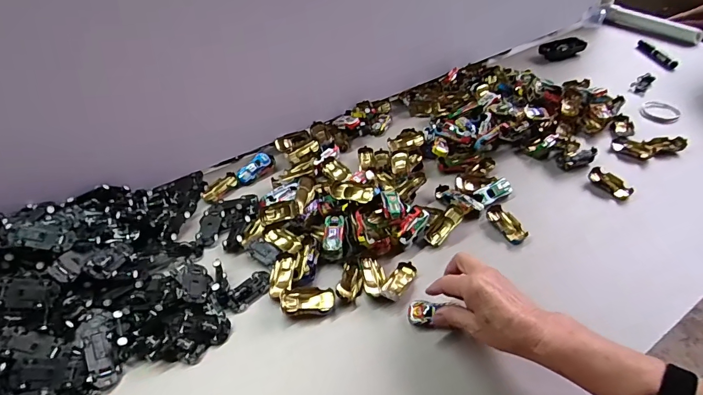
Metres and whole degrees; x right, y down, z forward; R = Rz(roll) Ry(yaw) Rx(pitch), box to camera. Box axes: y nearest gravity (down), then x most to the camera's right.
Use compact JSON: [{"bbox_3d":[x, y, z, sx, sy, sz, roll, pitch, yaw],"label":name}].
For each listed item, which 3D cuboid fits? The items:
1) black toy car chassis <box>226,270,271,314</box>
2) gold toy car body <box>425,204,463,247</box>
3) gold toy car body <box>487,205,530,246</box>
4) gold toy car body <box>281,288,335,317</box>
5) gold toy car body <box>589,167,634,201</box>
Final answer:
[{"bbox_3d":[-0.128,0.116,0.507,0.033,0.006,0.061,29,52,30],"label":"black toy car chassis"},{"bbox_3d":[0.129,0.038,0.564,0.025,0.013,0.064,42,95,30],"label":"gold toy car body"},{"bbox_3d":[0.220,0.038,0.572,0.030,0.019,0.067,-19,45,-15],"label":"gold toy car body"},{"bbox_3d":[-0.053,0.129,0.493,0.063,0.020,0.033,-6,43,-3],"label":"gold toy car body"},{"bbox_3d":[0.400,-0.021,0.623,0.030,0.023,0.064,-29,49,-24],"label":"gold toy car body"}]

